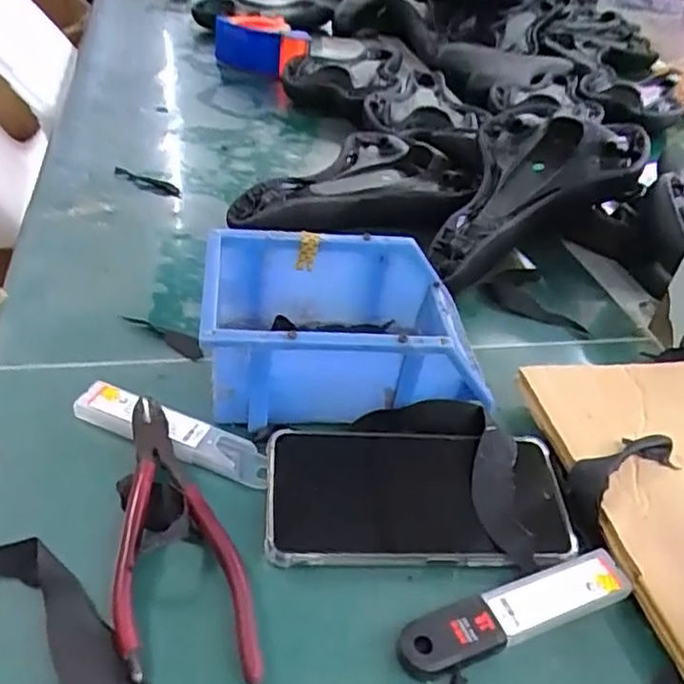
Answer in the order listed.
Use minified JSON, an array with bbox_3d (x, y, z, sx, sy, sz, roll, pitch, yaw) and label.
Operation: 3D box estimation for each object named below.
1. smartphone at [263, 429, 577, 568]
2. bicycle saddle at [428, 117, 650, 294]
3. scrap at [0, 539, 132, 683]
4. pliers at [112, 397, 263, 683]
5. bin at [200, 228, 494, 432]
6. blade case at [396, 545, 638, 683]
[{"bbox_3d":[0.042,0.083,0.367,0.166,0.012,0.079,3,40,-6],"label":"smartphone"},{"bbox_3d":[0.159,-0.133,0.600,0.248,0.057,0.149,-41,57,-20],"label":"bicycle saddle"},{"bbox_3d":[-0.116,0.135,0.290,0.149,0.007,0.033,31,55,24],"label":"scrap"},{"bbox_3d":[-0.087,0.094,0.336,0.061,0.016,0.165,-7,42,-17],"label":"pliers"},{"bbox_3d":[-0.001,-0.011,0.427,0.168,0.067,0.115,1,40,-8],"label":"bin"},{"bbox_3d":[0.088,0.133,0.324,0.129,0.005,0.027,-11,43,-21],"label":"blade case"}]

